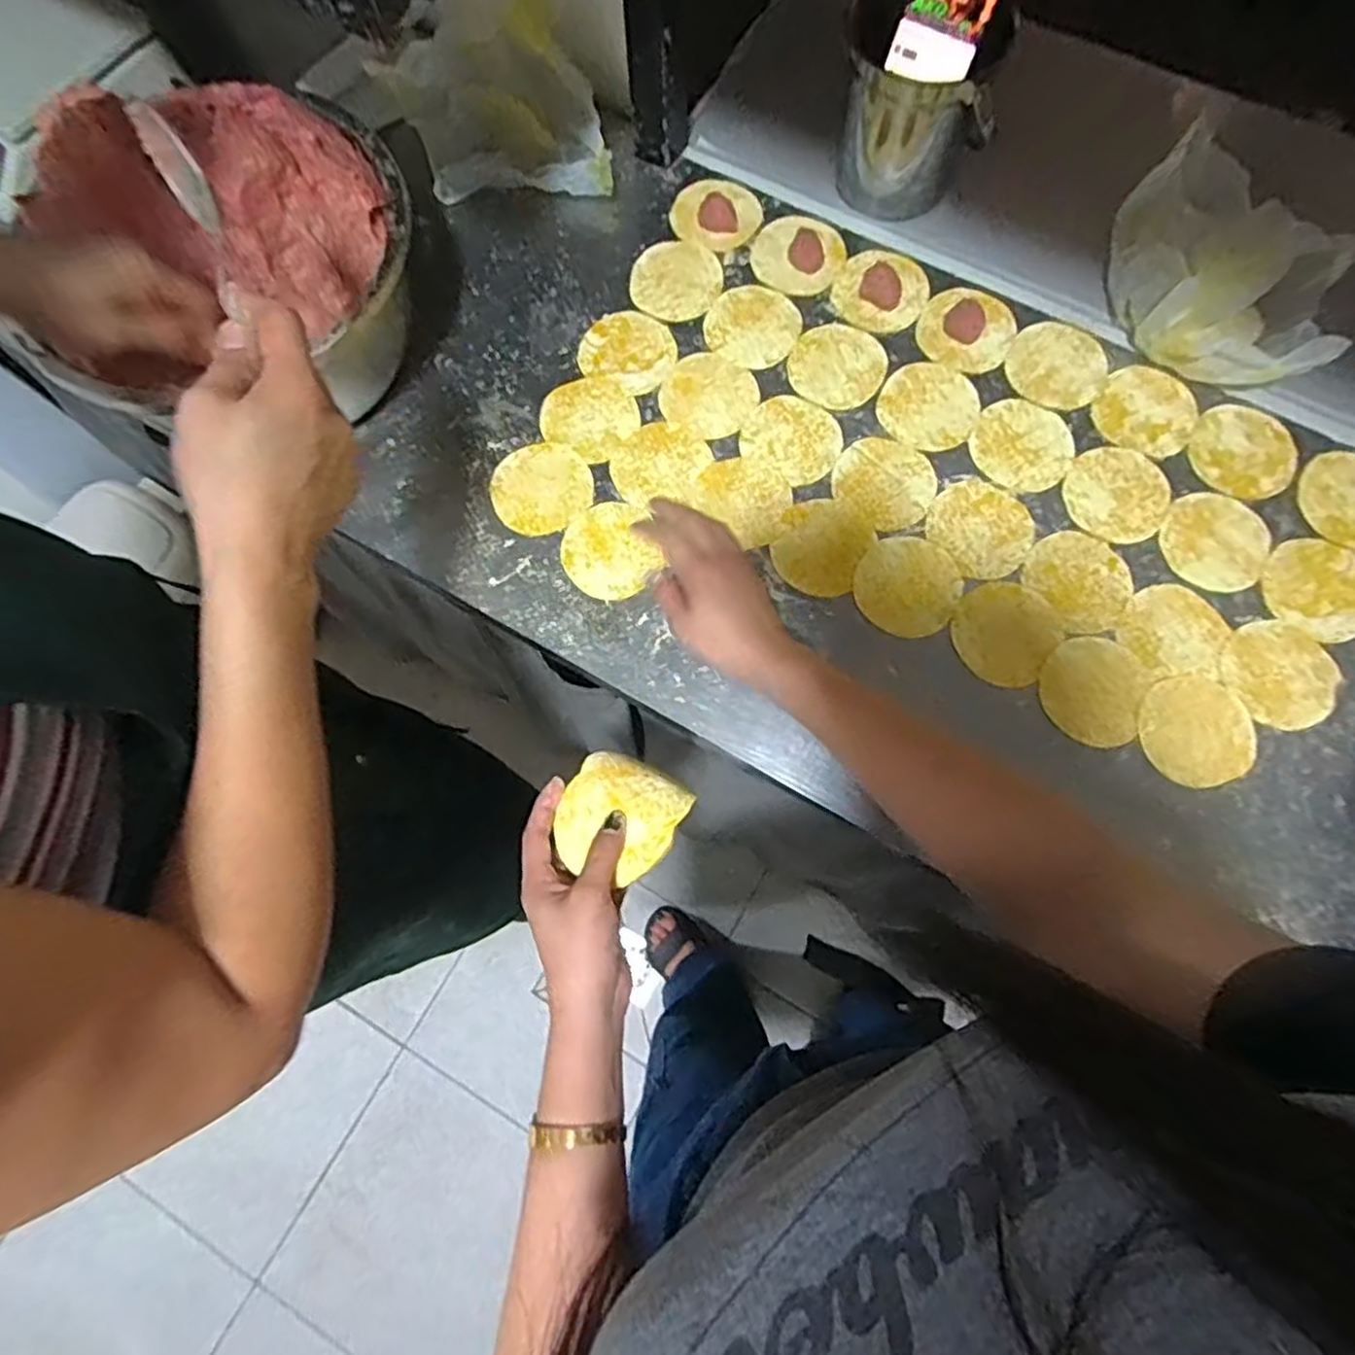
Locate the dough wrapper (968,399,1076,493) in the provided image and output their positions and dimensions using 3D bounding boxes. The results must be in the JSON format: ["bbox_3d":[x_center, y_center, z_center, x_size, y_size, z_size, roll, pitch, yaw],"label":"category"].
[{"bbox_3d":[0.289,-0.195,0.607,0.082,0.004,0.083,-1,75,2],"label":"dough wrapper"}]

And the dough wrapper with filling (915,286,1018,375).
[{"bbox_3d":[0.255,-0.310,0.634,0.080,0.014,0.080,-1,75,2],"label":"dough wrapper with filling"}]

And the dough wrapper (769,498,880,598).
[{"bbox_3d":[0.117,-0.106,0.589,0.071,0.004,0.080,27,78,9],"label":"dough wrapper"}]

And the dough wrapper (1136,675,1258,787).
[{"bbox_3d":[0.387,0.039,0.540,0.080,0.004,0.080,-1,75,2],"label":"dough wrapper"}]

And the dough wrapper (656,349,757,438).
[{"bbox_3d":[0.027,-0.247,0.628,0.080,0.004,0.076,29,78,9],"label":"dough wrapper"}]

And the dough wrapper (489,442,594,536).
[{"bbox_3d":[-0.114,-0.160,0.608,0.082,0.004,0.082,-1,75,2],"label":"dough wrapper"}]

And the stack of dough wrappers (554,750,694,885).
[{"bbox_3d":[-0.034,0.096,0.488,0.081,0.035,0.074,24,81,25],"label":"stack of dough wrappers"}]

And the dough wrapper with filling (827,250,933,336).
[{"bbox_3d":[0.183,-0.351,0.646,0.082,0.016,0.086,-1,75,2],"label":"dough wrapper with filling"}]

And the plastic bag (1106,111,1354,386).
[{"bbox_3d":[0.442,-0.327,0.596,0.194,0.081,0.141,40,80,11],"label":"plastic bag"}]

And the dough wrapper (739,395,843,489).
[{"bbox_3d":[0.099,-0.205,0.616,0.083,0.004,0.072,37,79,11],"label":"dough wrapper"}]

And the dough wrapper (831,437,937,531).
[{"bbox_3d":[0.174,-0.165,0.604,0.082,0.004,0.076,-1,75,2],"label":"dough wrapper"}]

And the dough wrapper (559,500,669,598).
[{"bbox_3d":[-0.056,-0.104,0.589,0.074,0.004,0.081,-1,75,2],"label":"dough wrapper"}]

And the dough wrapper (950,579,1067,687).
[{"bbox_3d":[0.255,-0.037,0.563,0.076,0.004,0.081,-1,75,2],"label":"dough wrapper"}]

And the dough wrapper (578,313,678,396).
[{"bbox_3d":[-0.044,-0.291,0.643,0.083,0.004,0.074,23,77,8],"label":"dough wrapper"}]

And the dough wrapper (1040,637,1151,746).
[{"bbox_3d":[0.315,0.008,0.551,0.077,0.004,0.082,22,77,8],"label":"dough wrapper"}]

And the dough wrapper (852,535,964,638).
[{"bbox_3d":[0.183,-0.074,0.577,0.081,0.004,0.081,-1,75,2],"label":"dough wrapper"}]

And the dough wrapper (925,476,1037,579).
[{"bbox_3d":[0.248,-0.123,0.591,0.078,0.004,0.084,-1,75,2],"label":"dough wrapper"}]

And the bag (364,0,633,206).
[{"bbox_3d":[-0.171,-0.526,0.652,0.252,0.108,0.161,5,75,3],"label":"bag"}]

